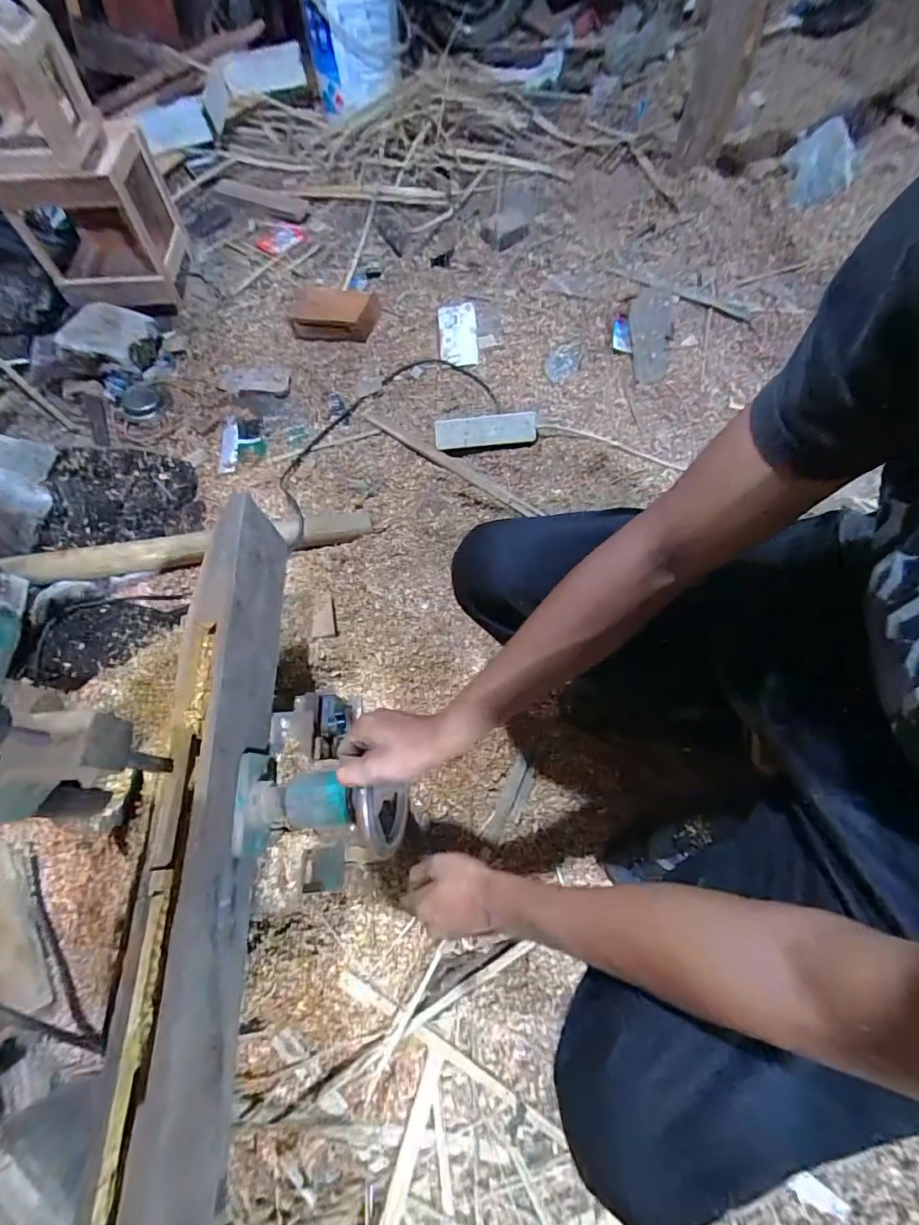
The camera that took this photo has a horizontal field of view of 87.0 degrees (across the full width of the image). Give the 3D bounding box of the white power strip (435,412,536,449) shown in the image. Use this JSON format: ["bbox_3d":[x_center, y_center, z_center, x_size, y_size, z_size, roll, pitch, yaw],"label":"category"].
[{"bbox_3d":[0.052,-0.365,0.969,0.199,0.024,0.060,-4,96,3],"label":"white power strip"}]

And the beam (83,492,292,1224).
[{"bbox_3d":[-0.259,0.197,0.512,0.070,0.128,0.721,-5,67,2],"label":"beam"}]

